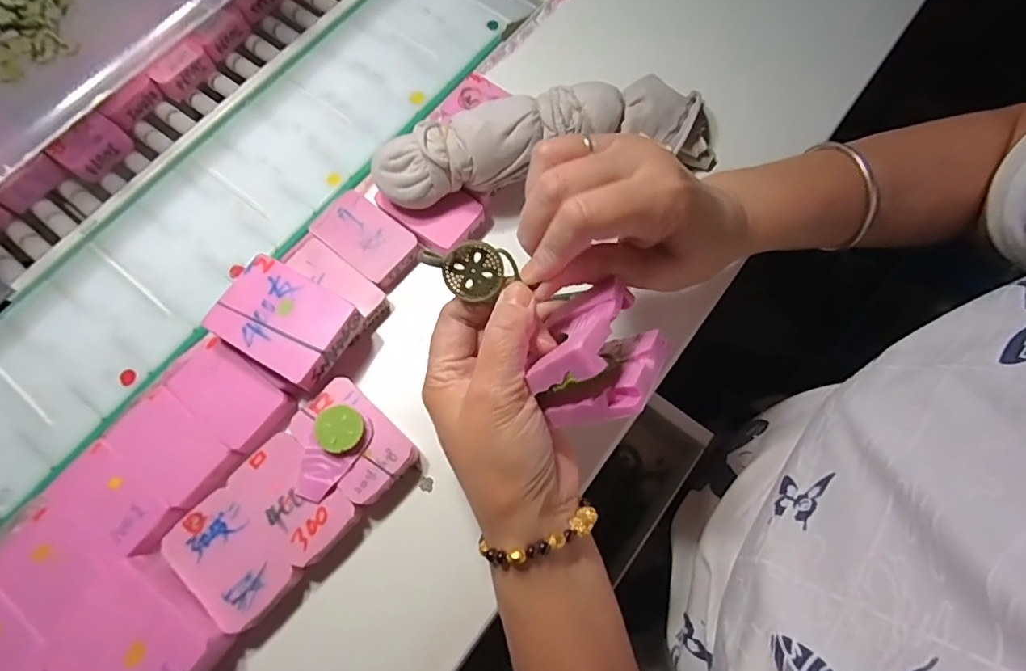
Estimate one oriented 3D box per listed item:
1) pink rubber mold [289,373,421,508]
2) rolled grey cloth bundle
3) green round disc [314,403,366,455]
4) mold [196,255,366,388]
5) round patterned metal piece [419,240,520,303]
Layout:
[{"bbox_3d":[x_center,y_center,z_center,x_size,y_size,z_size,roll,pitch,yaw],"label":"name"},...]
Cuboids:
[{"bbox_3d":[-0.096,0.064,0.305,0.074,0.024,0.044,43,77,14],"label":"pink rubber mold"},{"bbox_3d":[0.028,-0.141,0.346,0.247,0.057,0.071,-12,72,-3],"label":"rolled grey cloth bundle"},{"bbox_3d":[-0.101,0.055,0.292,0.028,0.012,0.027,0,72,1],"label":"green round disc"},{"bbox_3d":[-0.142,-0.008,0.314,0.078,0.025,0.058,28,74,10],"label":"mold"},{"bbox_3d":[-0.020,-0.031,0.239,0.041,0.007,0.030,-11,113,3],"label":"round patterned metal piece"}]

